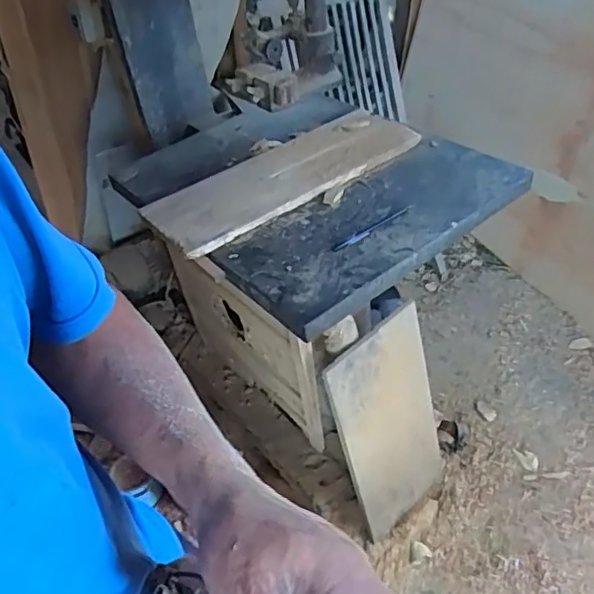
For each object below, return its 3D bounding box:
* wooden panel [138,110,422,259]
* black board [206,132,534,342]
[{"bbox_3d":[-0.042,-0.228,1.039,0.480,0.028,0.262,-29,38,-23],"label":"wooden panel"},{"bbox_3d":[0.132,-0.125,0.913,0.499,0.029,0.232,-33,44,-25],"label":"black board"}]

